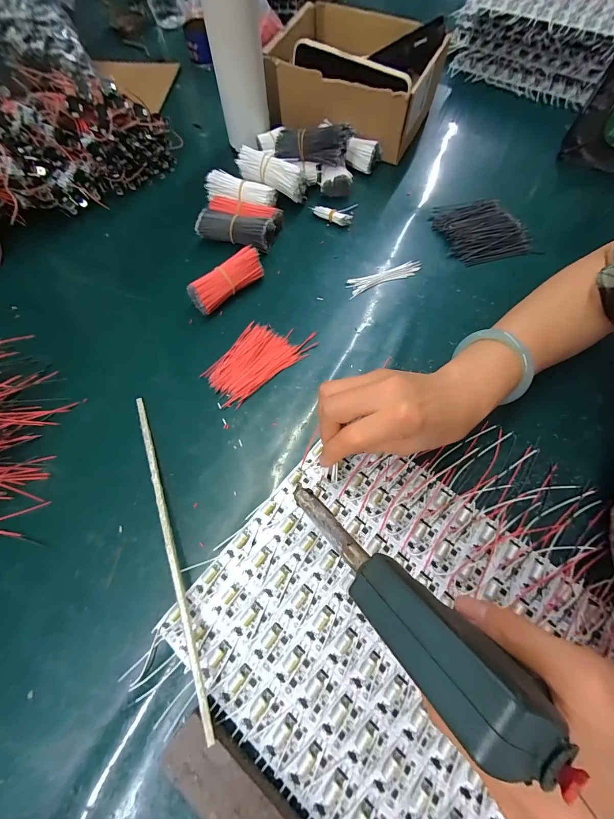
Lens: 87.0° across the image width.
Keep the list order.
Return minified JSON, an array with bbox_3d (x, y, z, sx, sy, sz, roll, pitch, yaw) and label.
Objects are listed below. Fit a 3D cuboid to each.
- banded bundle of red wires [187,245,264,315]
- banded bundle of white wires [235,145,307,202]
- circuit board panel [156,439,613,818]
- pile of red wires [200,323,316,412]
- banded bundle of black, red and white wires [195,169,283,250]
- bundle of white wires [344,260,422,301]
[{"bbox_3d":[-0.092,-0.148,0.376,0.093,0.033,0.029,-38,72,-14],"label":"banded bundle of red wires"},{"bbox_3d":[-0.046,-0.309,0.424,0.093,0.035,0.029,24,69,-3],"label":"banded bundle of white wires"},{"bbox_3d":[0.066,0.169,0.249,0.282,0.011,0.248,37,72,15],"label":"circuit board panel"},{"bbox_3d":[-0.056,-0.058,0.351,0.119,0.005,0.068,-40,72,-15],"label":"pile of red wires"},{"bbox_3d":[-0.084,-0.255,0.420,0.106,0.033,0.098,0,67,0],"label":"banded bundle of black, red and white wires"},{"bbox_3d":[0.095,-0.163,0.396,0.098,0.004,0.023,-22,69,-8],"label":"bundle of white wires"}]

